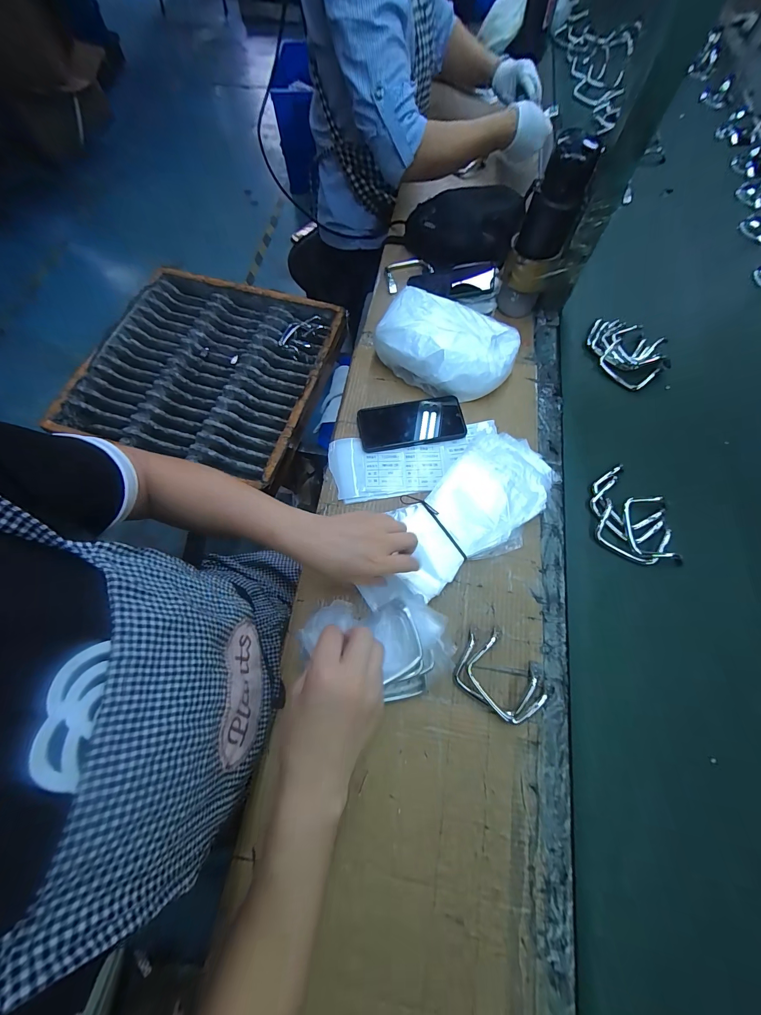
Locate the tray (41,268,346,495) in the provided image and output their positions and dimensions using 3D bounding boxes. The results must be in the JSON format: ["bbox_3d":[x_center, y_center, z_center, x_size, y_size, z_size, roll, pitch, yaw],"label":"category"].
[{"bbox_3d":[-0.422,-0.348,0.880,0.556,0.067,0.525,15,69,3],"label":"tray"}]

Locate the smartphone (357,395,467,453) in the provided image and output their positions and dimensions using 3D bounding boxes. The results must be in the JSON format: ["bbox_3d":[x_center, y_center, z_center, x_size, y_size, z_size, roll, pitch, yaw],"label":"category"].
[{"bbox_3d":[0.051,-0.137,0.560,0.168,0.010,0.082,-9,69,-3],"label":"smartphone"}]

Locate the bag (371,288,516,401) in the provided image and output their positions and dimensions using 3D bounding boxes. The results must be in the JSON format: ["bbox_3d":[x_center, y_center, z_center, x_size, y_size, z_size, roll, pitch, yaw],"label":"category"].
[{"bbox_3d":[0.106,-0.260,0.571,0.212,0.081,0.132,29,72,11],"label":"bag"}]

